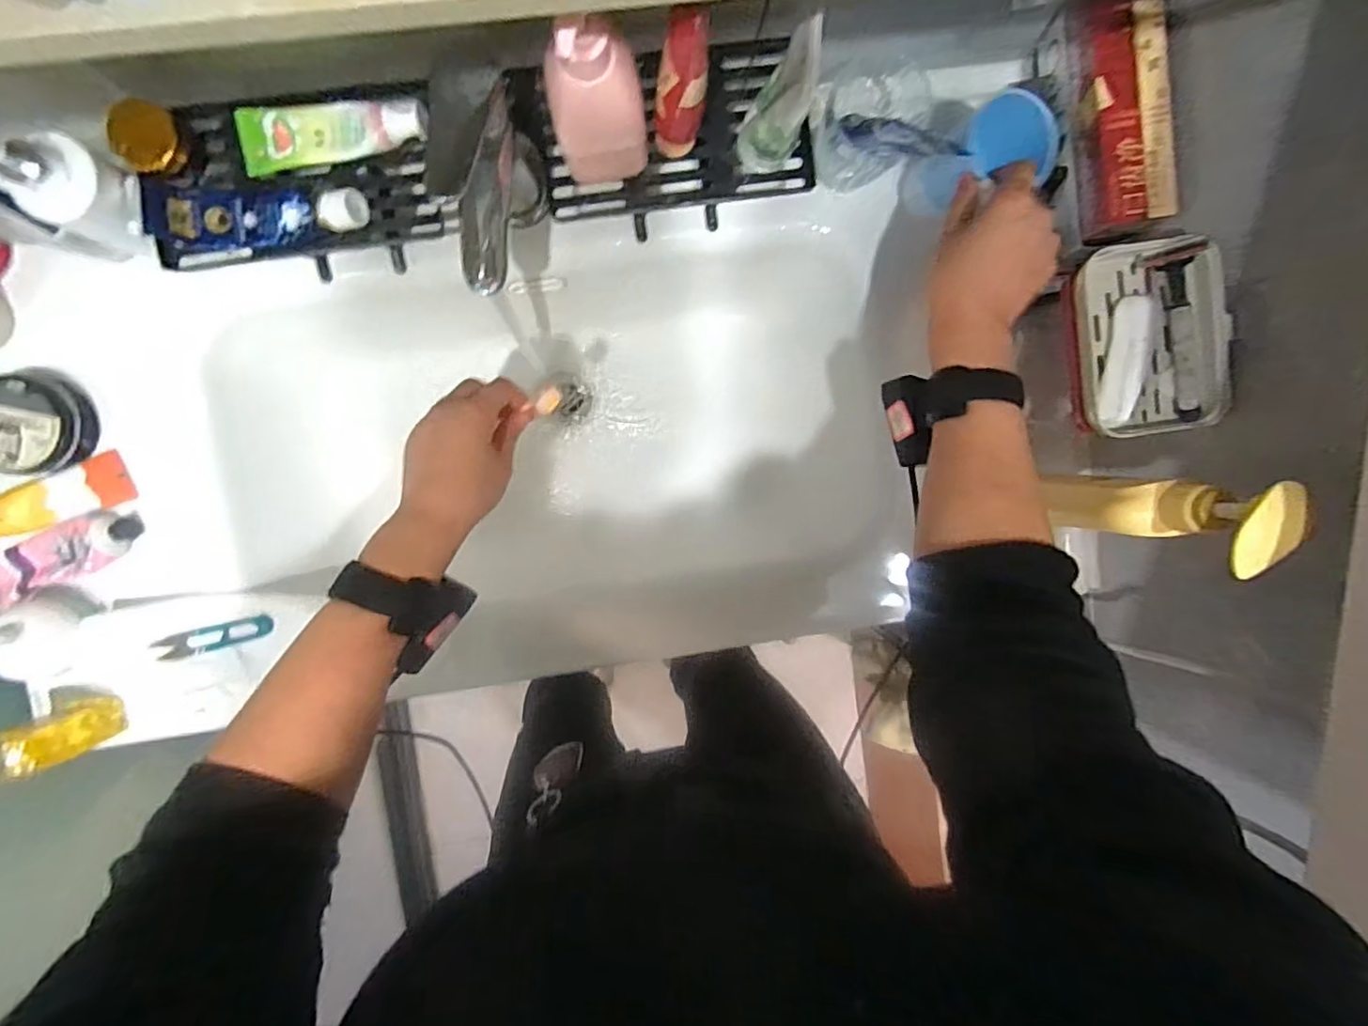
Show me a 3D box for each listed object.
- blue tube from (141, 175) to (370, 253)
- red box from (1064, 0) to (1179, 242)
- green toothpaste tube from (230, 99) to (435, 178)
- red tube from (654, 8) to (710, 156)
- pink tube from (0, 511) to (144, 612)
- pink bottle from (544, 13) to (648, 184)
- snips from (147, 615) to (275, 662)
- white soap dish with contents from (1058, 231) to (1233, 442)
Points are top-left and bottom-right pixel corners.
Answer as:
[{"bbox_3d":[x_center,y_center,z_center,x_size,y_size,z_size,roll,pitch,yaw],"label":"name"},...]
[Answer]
[{"bbox_3d":[-0.309,-0.224,0.447,0.148,0.027,0.044,-7,95,-3],"label":"blue tube"},{"bbox_3d":[0.326,-0.308,0.465,0.057,0.049,0.188,-10,95,-3],"label":"red box"},{"bbox_3d":[-0.257,-0.278,0.443,0.140,0.020,0.040,-8,95,-3],"label":"green toothpaste tube"},{"bbox_3d":[-0.002,-0.271,0.398,0.031,0.158,0.027,5,94,-4],"label":"red tube"},{"bbox_3d":[-0.555,0.039,0.544,0.142,0.029,0.052,-22,95,-2],"label":"pink tube"},{"bbox_3d":[-0.055,-0.261,0.393,0.058,0.138,0.034,-21,95,-2],"label":"pink bottle"},{"bbox_3d":[-0.435,0.115,0.566,0.100,0.013,0.025,-12,95,-3],"label":"snips"},{"bbox_3d":[0.339,-0.127,0.448,0.098,0.040,0.137,-5,95,-3],"label":"white soap dish with contents"}]

